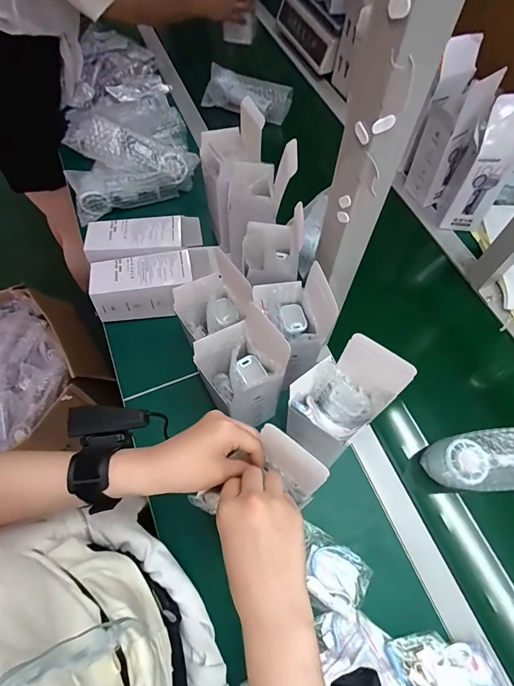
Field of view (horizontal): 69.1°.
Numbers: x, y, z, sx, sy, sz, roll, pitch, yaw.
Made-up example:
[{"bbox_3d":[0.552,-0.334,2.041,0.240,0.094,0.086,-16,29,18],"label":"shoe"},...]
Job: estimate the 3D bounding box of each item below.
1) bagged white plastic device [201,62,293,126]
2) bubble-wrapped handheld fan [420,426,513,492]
[{"bbox_3d":[-0.025,-0.592,0.898,0.207,0.080,0.059,21,66,10],"label":"bagged white plastic device"},{"bbox_3d":[0.336,0.158,0.505,0.203,0.056,0.078,-6,64,-2],"label":"bubble-wrapped handheld fan"}]

